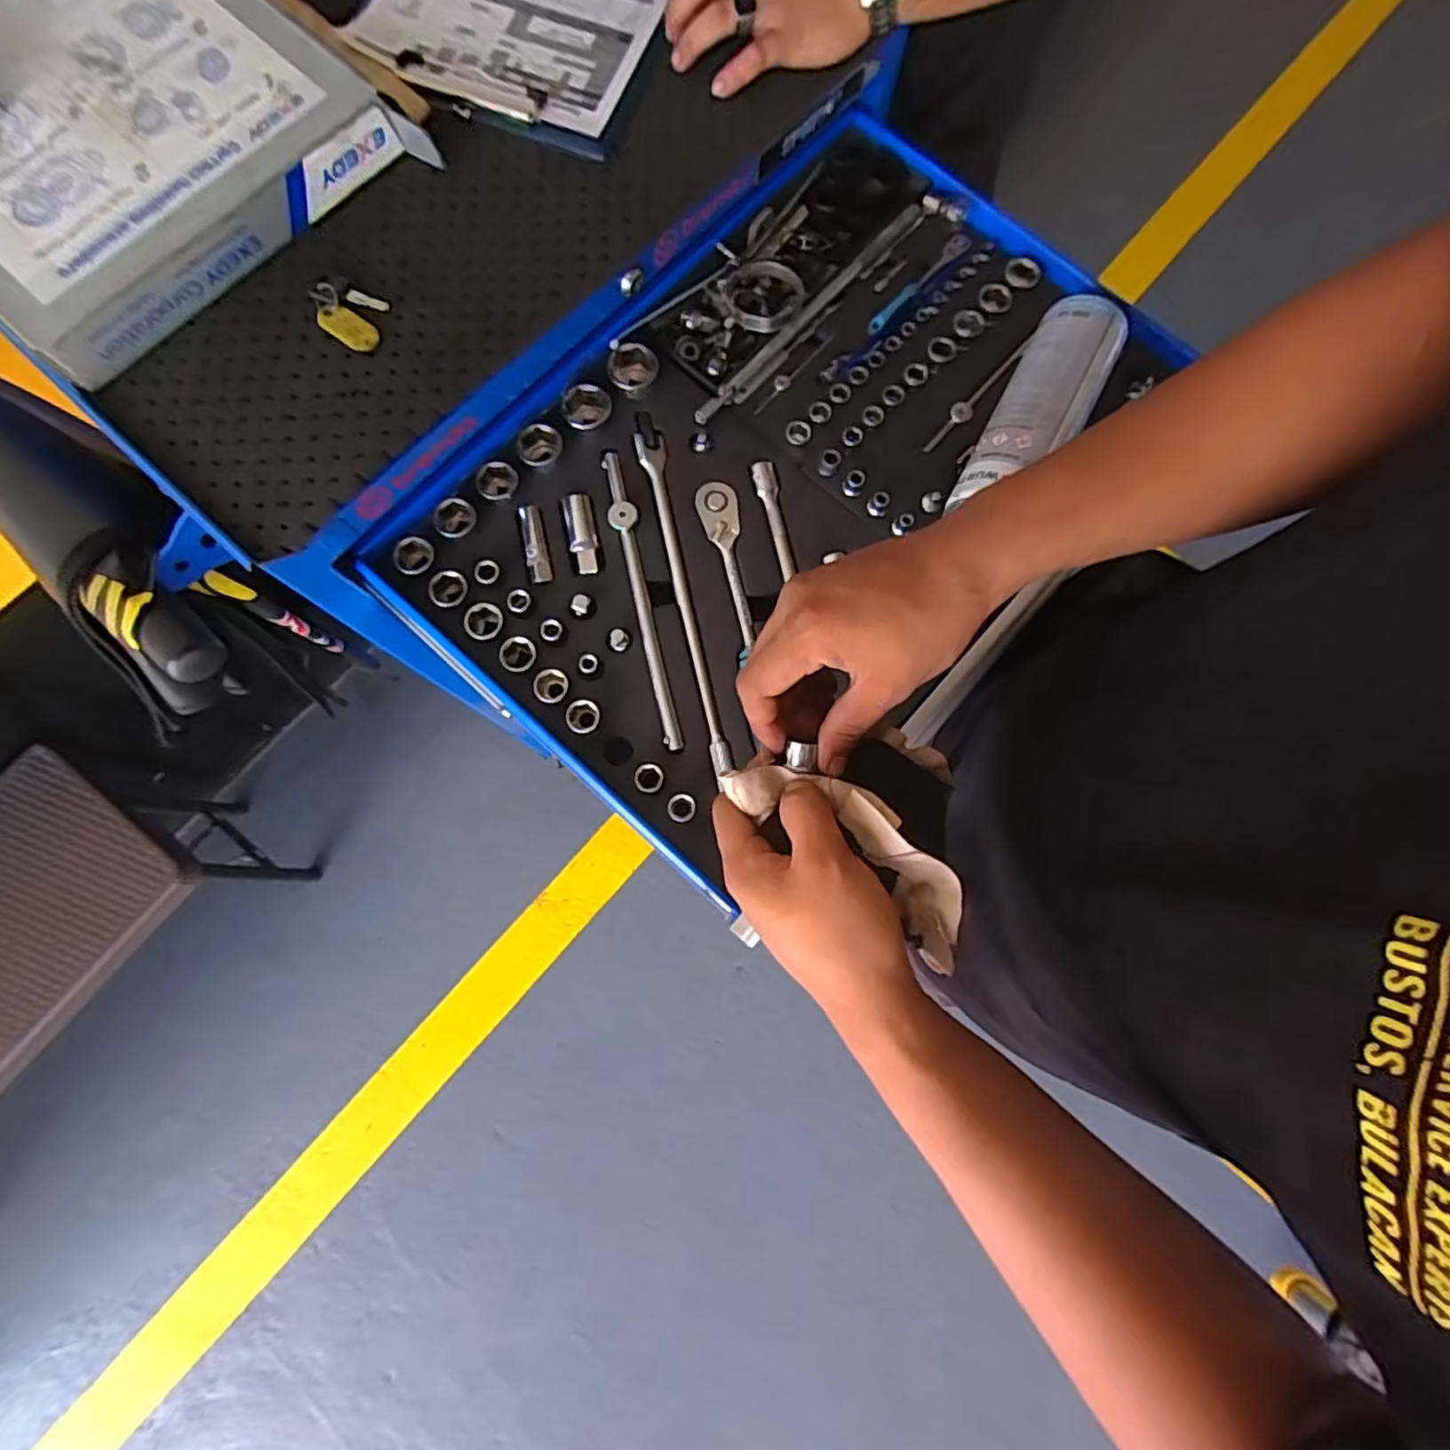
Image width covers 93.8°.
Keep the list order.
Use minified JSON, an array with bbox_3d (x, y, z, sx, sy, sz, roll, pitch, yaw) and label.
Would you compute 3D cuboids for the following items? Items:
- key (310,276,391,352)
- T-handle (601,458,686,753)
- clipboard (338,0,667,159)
[{"bbox_3d":[-0.259,-0.285,0.467,0.056,0.008,0.044,24,79,3],"label":"key"},{"bbox_3d":[-0.064,-0.100,0.517,0.020,0.019,0.242,-14,79,-4],"label":"T-handle"},{"bbox_3d":[-0.142,-0.618,0.532,0.217,0.020,0.343,17,80,1],"label":"clipboard"}]

